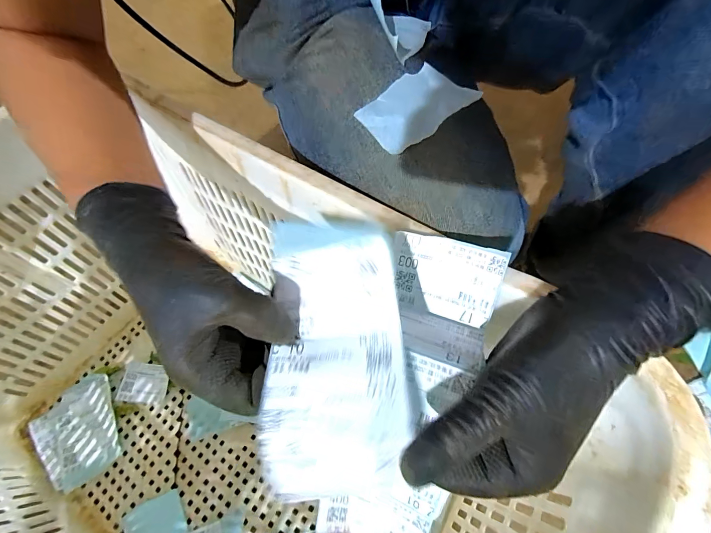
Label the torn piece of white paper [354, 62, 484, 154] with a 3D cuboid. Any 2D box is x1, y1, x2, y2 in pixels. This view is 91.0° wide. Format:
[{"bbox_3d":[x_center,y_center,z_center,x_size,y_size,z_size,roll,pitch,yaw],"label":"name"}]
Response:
[{"bbox_3d":[0.040,-0.115,0.254,0.069,0.023,0.055,-28,63,-12],"label":"torn piece of white paper"}]

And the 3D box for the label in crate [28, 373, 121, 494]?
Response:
[{"bbox_3d":[-0.361,0.215,0.455,0.097,0.015,0.126,-36,65,-15],"label":"label in crate"}]

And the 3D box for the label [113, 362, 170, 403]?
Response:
[{"bbox_3d":[-0.289,0.160,0.482,0.062,0.014,0.052,3,61,5],"label":"label"}]

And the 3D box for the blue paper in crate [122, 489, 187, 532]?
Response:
[{"bbox_3d":[-0.234,0.300,0.402,0.066,0.013,0.054,-25,63,-10],"label":"blue paper in crate"}]

